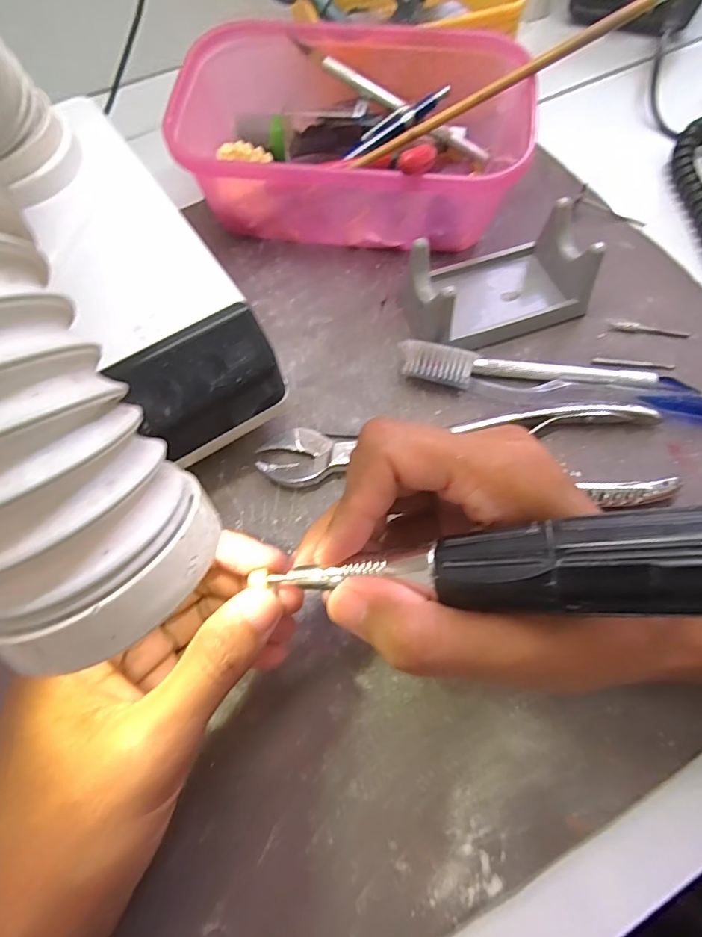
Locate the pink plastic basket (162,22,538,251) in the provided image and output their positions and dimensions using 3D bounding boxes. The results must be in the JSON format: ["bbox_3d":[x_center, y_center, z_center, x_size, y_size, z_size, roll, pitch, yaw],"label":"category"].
[{"bbox_3d":[0.000,-0.200,0.297,0.194,0.068,0.135,3,66,3],"label":"pink plastic basket"}]

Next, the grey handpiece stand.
[{"bbox_3d":[0.077,-0.107,0.269,0.094,0.039,0.060,-15,66,-5],"label":"grey handpiece stand"}]

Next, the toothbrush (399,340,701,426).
[{"bbox_3d":[0.117,-0.041,0.249,0.184,0.018,0.019,8,66,5],"label":"toothbrush"}]

